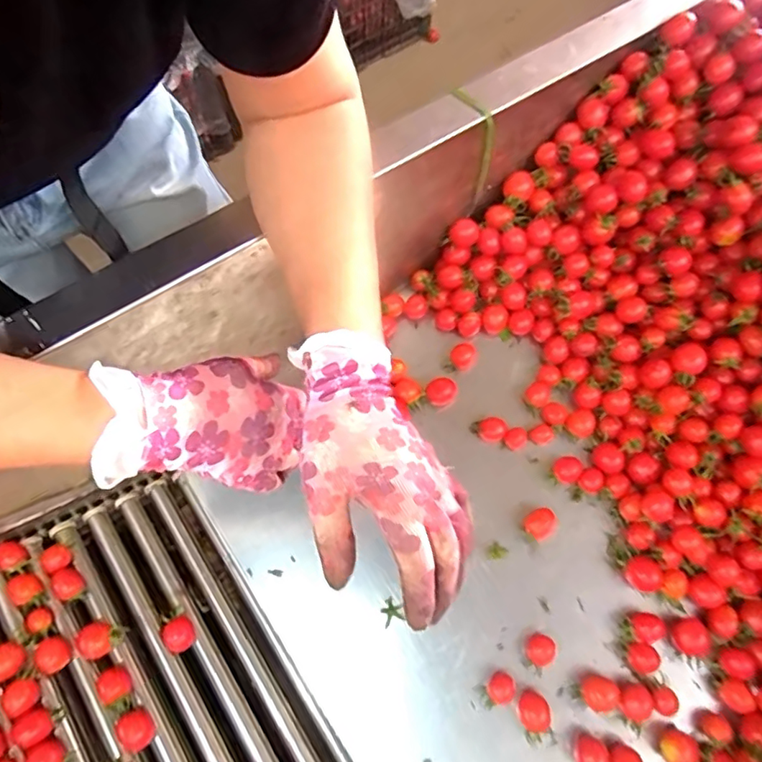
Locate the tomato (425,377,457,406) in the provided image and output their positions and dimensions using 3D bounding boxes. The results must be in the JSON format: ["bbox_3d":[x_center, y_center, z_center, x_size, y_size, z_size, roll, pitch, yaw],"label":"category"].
[{"bbox_3d":[0.063,0.014,0.593,0.030,0.031,0.028,1,66,-2],"label":"tomato"}]

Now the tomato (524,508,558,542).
[{"bbox_3d":[0.155,0.141,0.542,0.027,0.023,0.028,1,66,-2],"label":"tomato"}]

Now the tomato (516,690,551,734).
[{"bbox_3d":[0.133,0.292,0.491,0.028,0.028,0.031,9,66,1],"label":"tomato"}]

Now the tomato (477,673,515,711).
[{"bbox_3d":[0.105,0.280,0.499,0.032,0.022,0.022,-37,73,-17],"label":"tomato"}]

